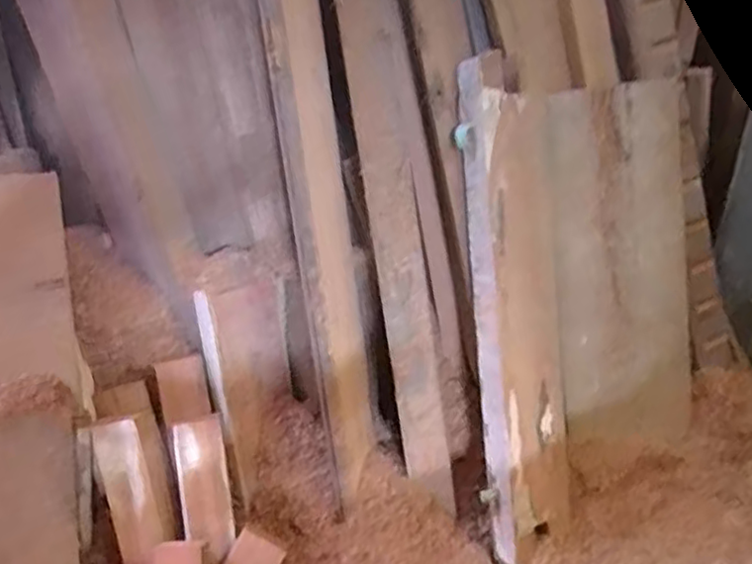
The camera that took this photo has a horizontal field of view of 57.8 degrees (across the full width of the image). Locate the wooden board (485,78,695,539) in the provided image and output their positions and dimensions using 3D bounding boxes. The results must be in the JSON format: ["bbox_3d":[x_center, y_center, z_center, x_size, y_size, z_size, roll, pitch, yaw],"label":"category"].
[{"bbox_3d":[0.366,0.028,1.161,0.461,0.693,0.061,-12,11,-27],"label":"wooden board"}]

